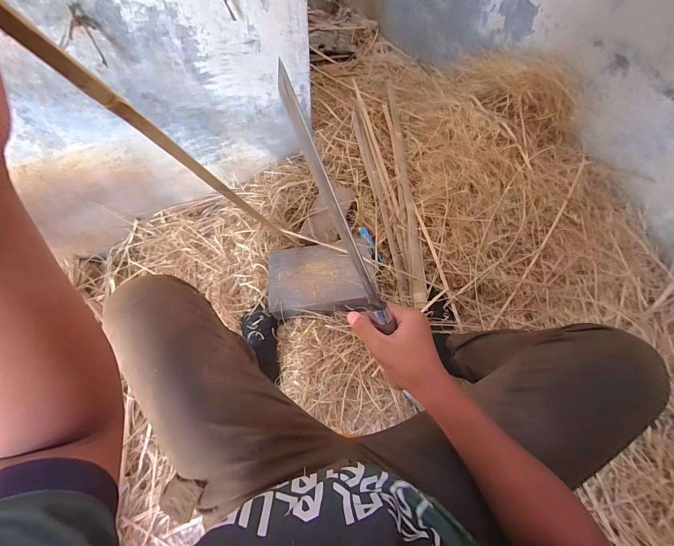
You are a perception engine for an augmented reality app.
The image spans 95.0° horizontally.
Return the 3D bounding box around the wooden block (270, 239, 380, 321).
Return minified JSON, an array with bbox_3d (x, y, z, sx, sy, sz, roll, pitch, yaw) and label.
[{"bbox_3d":[-0.042,0.009,0.819,0.276,0.053,0.194,-5,64,-6],"label":"wooden block"}]

